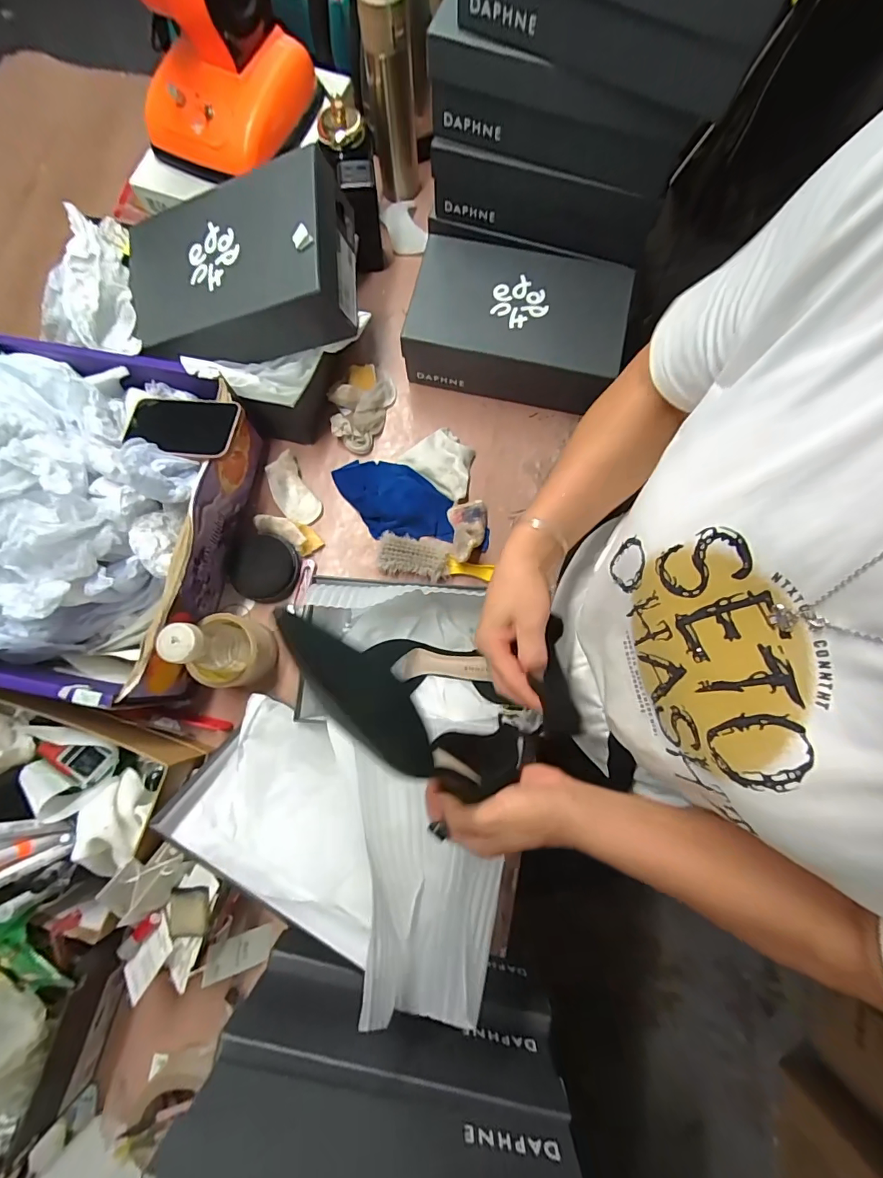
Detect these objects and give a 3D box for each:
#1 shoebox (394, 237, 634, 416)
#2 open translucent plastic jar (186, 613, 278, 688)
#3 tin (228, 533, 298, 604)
[{"bbox_3d":[0.110,-0.392,0.675,0.294,0.106,0.190,13,79,2],"label":"shoebox"},{"bbox_3d":[-0.264,0.083,0.594,0.079,0.079,0.091,8,79,1],"label":"open translucent plastic jar"},{"bbox_3d":[-0.249,-0.029,0.639,0.091,0.023,0.091,0,89,-14],"label":"tin"}]

